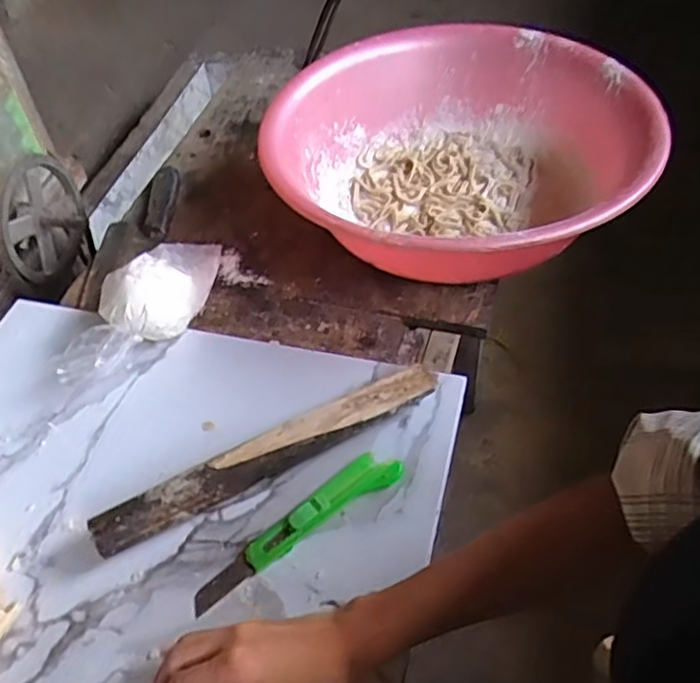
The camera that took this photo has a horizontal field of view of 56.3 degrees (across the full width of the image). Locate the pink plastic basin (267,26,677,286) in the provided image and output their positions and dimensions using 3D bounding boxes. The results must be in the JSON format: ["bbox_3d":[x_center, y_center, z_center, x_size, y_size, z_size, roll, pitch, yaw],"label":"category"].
[{"bbox_3d":[0.121,-0.201,0.746,0.409,0.141,0.395,-2,48,2],"label":"pink plastic basin"}]

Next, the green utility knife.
[{"bbox_3d":[-0.042,0.146,0.526,0.189,0.016,0.031,-28,52,-20],"label":"green utility knife"}]

